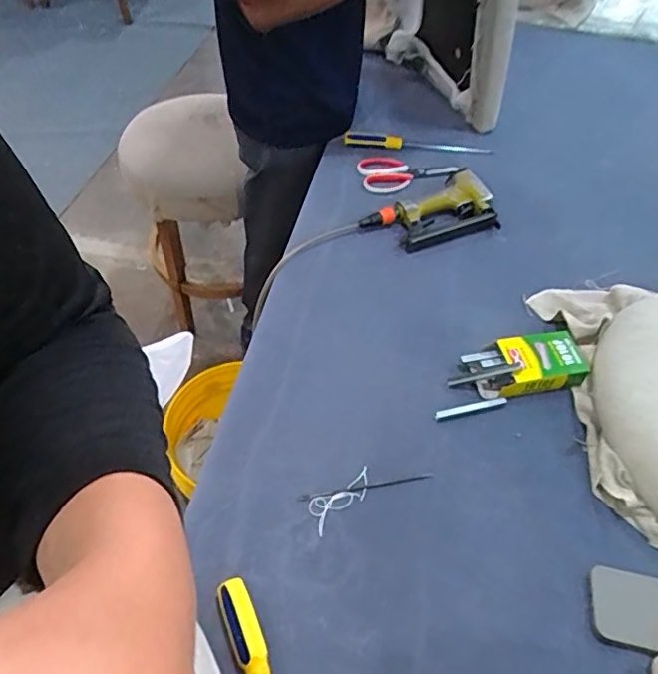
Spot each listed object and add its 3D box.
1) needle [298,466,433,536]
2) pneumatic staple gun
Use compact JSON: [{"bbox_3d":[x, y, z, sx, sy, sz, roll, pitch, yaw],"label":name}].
[{"bbox_3d":[0.046,0.186,0.714,0.159,0.004,0.053,-20,55,-18],"label":"needle"},{"bbox_3d":[0.181,-0.213,1.016,0.234,0.064,0.120,-17,54,-17],"label":"pneumatic staple gun"}]

